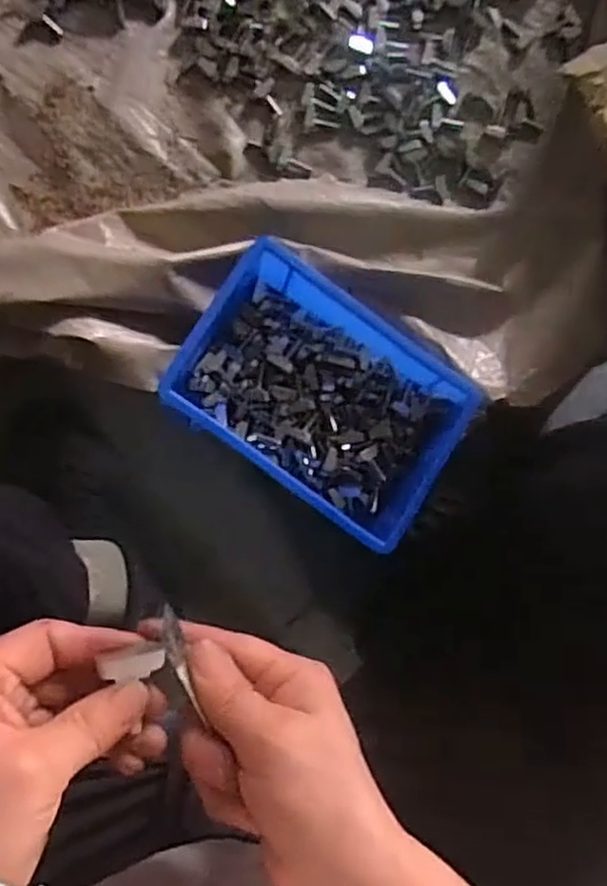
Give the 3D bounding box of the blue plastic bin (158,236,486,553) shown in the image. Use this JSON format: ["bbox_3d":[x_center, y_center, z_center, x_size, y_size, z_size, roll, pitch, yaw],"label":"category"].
[{"bbox_3d":[0.020,-0.044,0.634,0.252,0.068,0.183,35,85,-1],"label":"blue plastic bin"}]

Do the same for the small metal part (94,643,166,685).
[{"bbox_3d":[-0.067,0.088,0.277,0.024,0.004,0.011,-10,87,-25],"label":"small metal part"}]

